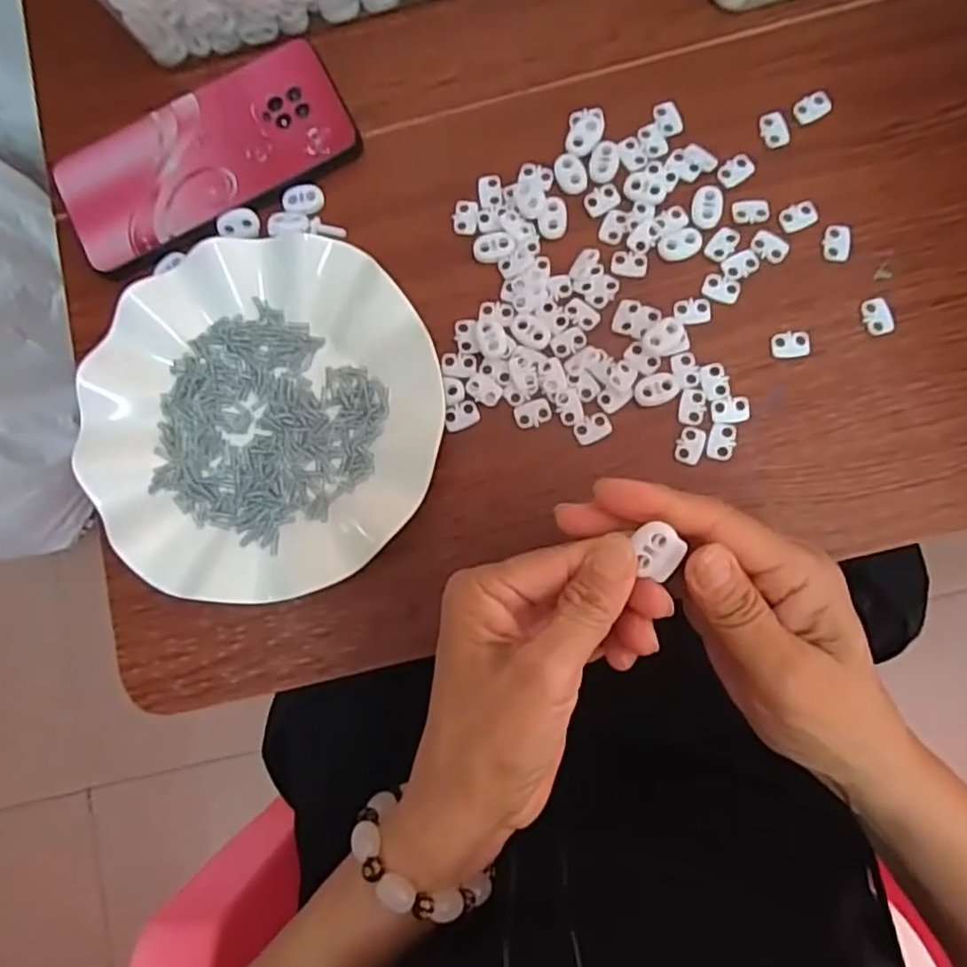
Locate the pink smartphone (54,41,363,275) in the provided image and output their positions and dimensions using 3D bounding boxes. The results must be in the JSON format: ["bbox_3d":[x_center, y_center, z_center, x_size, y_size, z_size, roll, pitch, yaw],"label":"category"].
[{"bbox_3d":[-0.156,-0.183,0.372,0.162,0.007,0.083,-25,83,0],"label":"pink smartphone"}]

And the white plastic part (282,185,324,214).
[{"bbox_3d":[-0.100,-0.158,0.371,0.022,0.004,0.015,-16,83,1],"label":"white plastic part"}]

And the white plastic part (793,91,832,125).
[{"bbox_3d":[0.177,-0.202,0.356,0.020,0.004,0.013,-30,83,0],"label":"white plastic part"}]

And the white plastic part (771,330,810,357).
[{"bbox_3d":[0.158,-0.072,0.342,0.019,0.004,0.013,-7,83,2],"label":"white plastic part"}]

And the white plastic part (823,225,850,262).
[{"bbox_3d":[0.184,-0.126,0.346,0.013,0.004,0.020,0,84,3],"label":"white plastic part"}]

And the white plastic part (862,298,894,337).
[{"bbox_3d":[0.202,-0.085,0.341,0.013,0.004,0.019,-15,83,2],"label":"white plastic part"}]

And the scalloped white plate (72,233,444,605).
[{"bbox_3d":[-0.113,-0.035,0.345,0.178,0.023,0.180,1,84,3],"label":"scalloped white plate"}]

